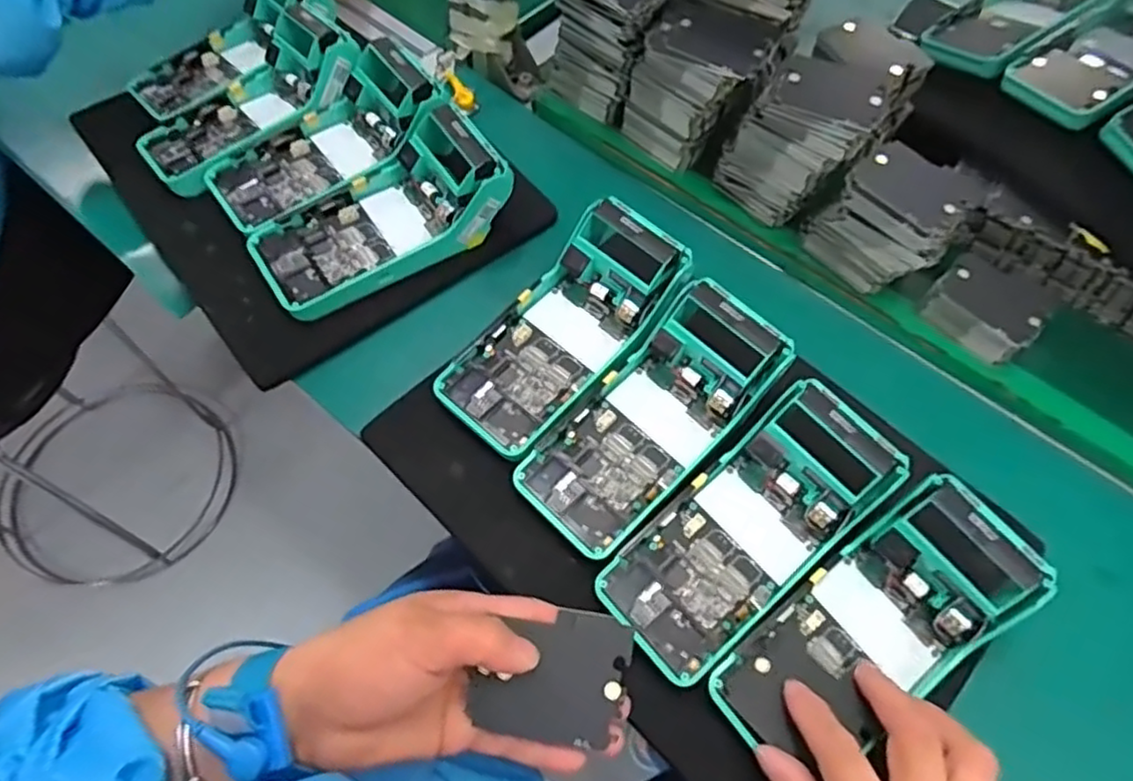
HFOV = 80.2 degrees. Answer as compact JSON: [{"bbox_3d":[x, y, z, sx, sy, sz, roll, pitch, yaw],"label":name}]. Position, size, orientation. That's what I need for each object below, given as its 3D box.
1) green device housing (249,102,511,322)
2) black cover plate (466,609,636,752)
[{"bbox_3d":[-0.130,-0.124,0.460,0.168,0.062,0.080,-28,68,-20],"label":"green device housing"},{"bbox_3d":[-0.005,0.134,0.319,0.067,0.004,0.057,17,72,-6],"label":"black cover plate"}]

